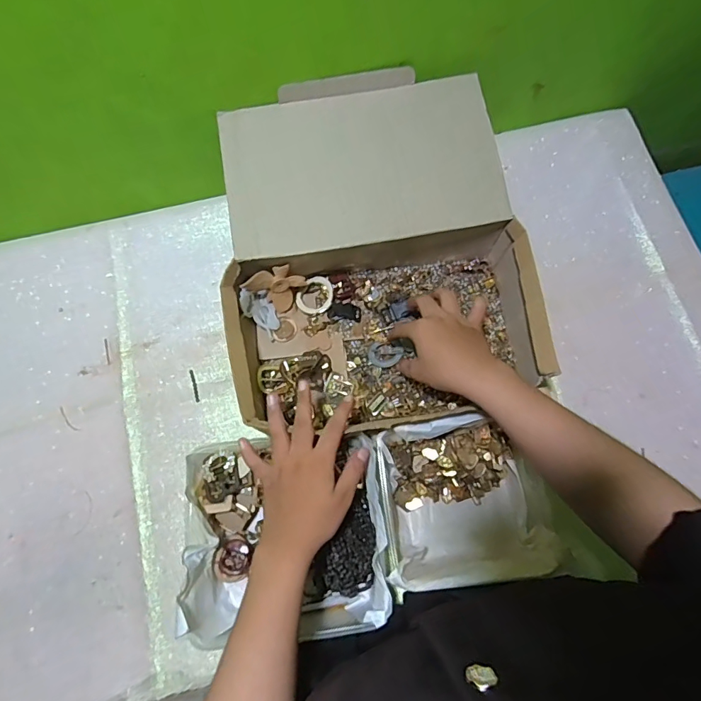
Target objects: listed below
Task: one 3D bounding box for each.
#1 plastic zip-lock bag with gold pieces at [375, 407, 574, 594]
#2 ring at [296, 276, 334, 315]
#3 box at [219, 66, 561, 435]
[{"bbox_3d":[0.120,0.157,0.500,0.168,0.083,0.156,-9,73,0],"label":"plastic zip-lock bag with gold pieces"},{"bbox_3d":[-0.046,-0.070,0.593,0.049,0.010,0.049,0,90,7],"label":"ring"},{"bbox_3d":[0.023,-0.108,0.540,0.327,0.136,0.376,-12,73,-1],"label":"box"}]

